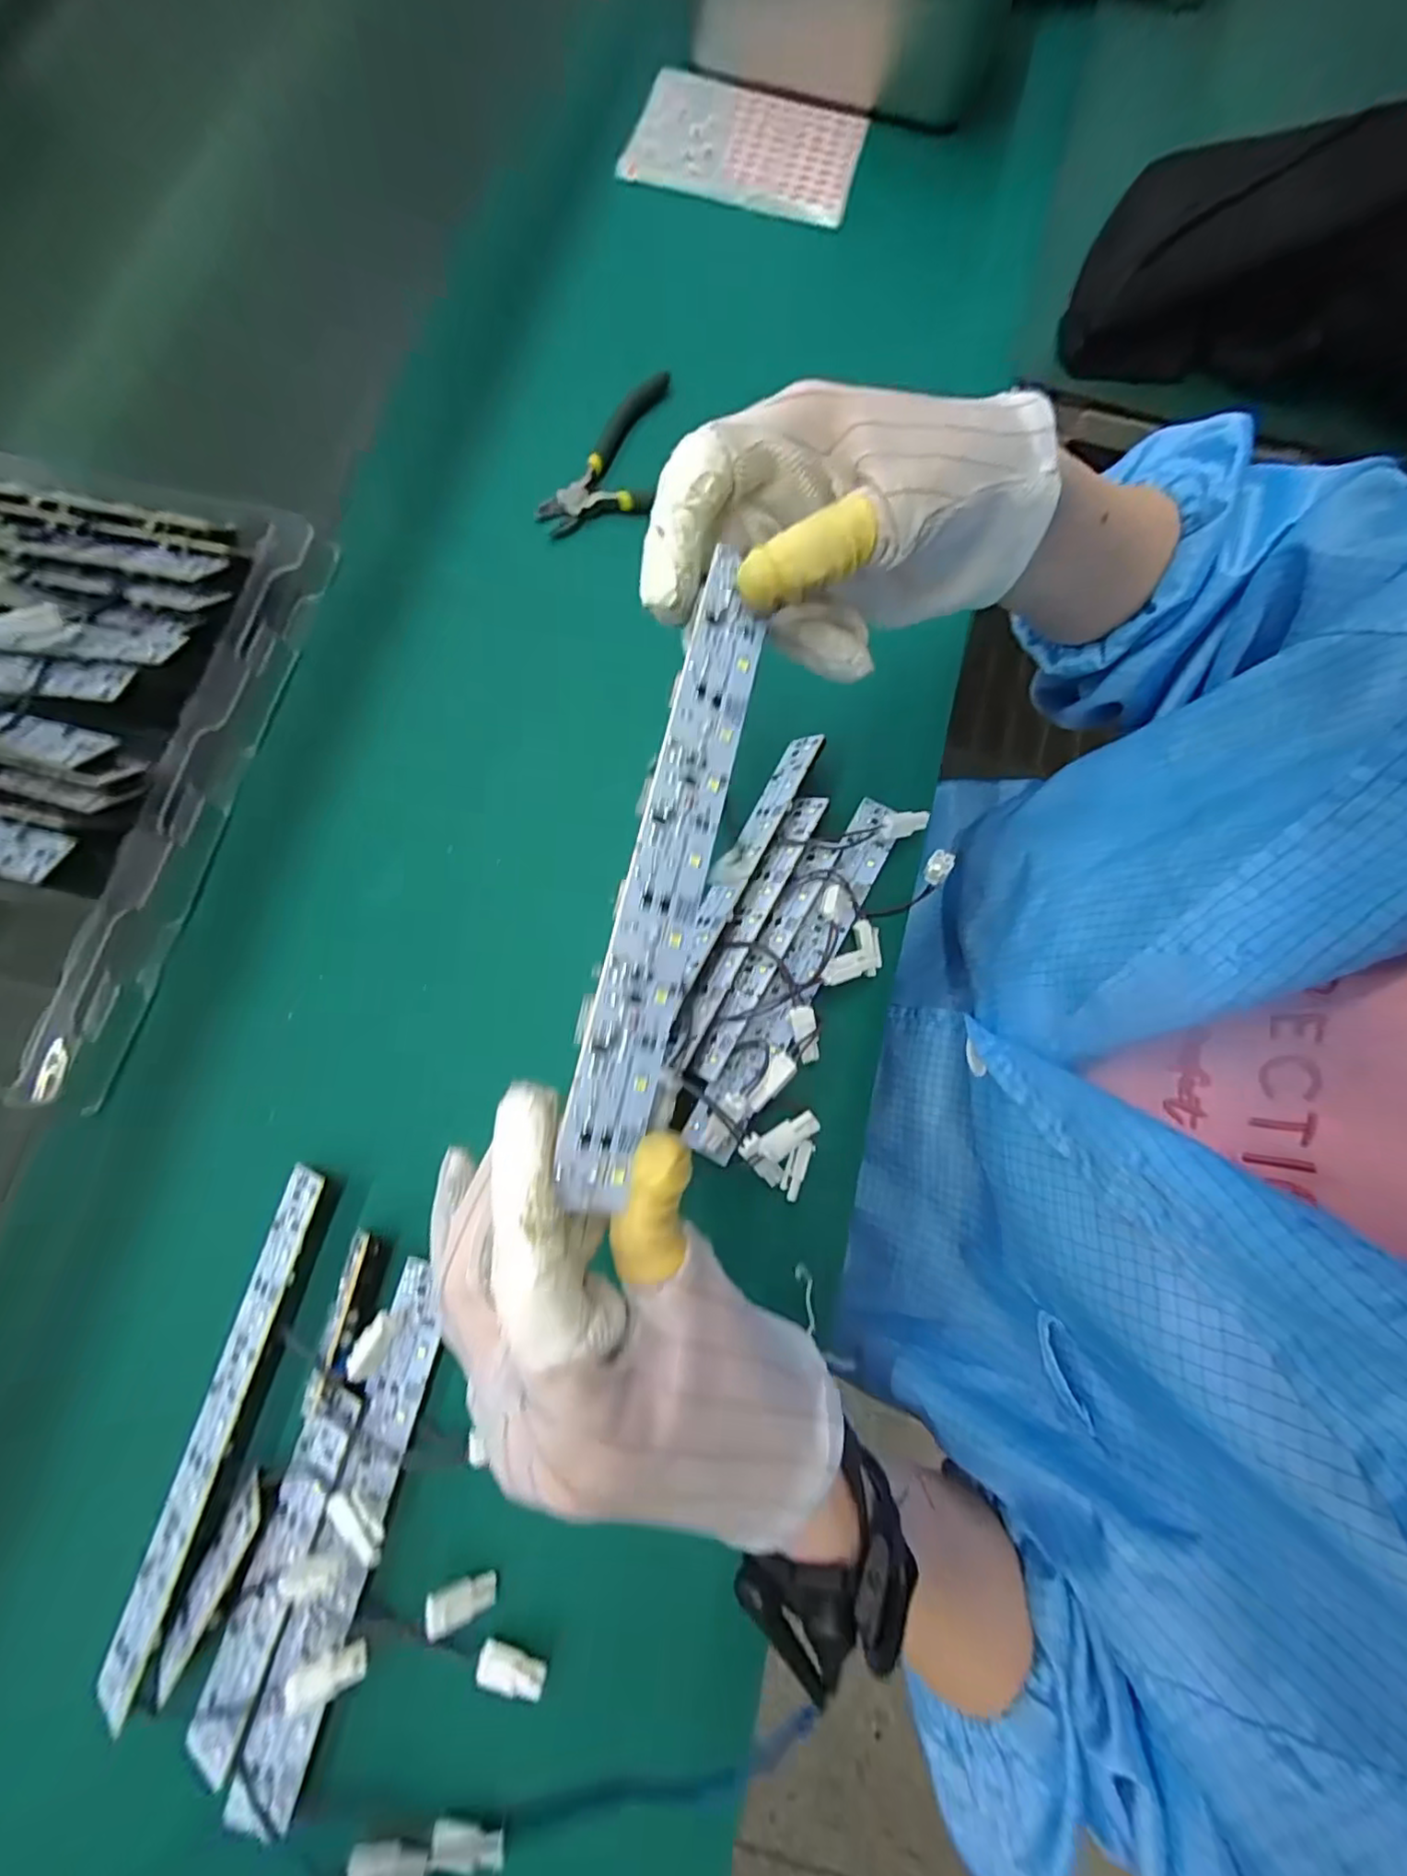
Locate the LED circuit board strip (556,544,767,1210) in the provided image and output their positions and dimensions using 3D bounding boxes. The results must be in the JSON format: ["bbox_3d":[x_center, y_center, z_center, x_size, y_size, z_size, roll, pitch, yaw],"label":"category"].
[{"bbox_3d":[-0.009,-0.020,0.179,0.025,0.004,0.178,20,77,-31],"label":"LED circuit board strip"}]

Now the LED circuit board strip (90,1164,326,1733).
[{"bbox_3d":[-0.197,0.193,0.256,0.023,0.010,0.193,15,77,2],"label":"LED circuit board strip"}]

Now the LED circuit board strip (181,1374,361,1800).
[{"bbox_3d":[-0.166,0.246,0.248,0.028,0.009,0.131,13,79,26],"label":"LED circuit board strip"}]

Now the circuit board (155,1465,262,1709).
[{"bbox_3d":[-0.190,0.248,0.244,0.016,0.008,0.070,25,78,5],"label":"circuit board"}]

